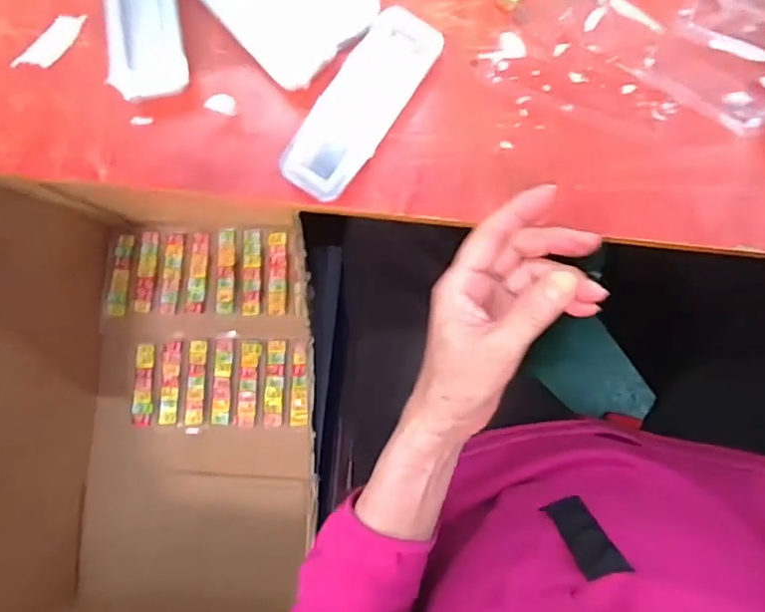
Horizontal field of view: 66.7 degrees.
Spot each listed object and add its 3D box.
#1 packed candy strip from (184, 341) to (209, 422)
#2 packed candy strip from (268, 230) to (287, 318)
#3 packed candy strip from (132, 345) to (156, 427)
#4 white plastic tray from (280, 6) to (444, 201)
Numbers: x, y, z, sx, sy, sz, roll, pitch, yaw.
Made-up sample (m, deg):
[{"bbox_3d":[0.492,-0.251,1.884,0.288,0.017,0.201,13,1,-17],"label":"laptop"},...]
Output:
[{"bbox_3d":[-0.267,0.108,0.834,0.028,0.008,0.117,2,85,5],"label":"packed candy strip"},{"bbox_3d":[-0.150,-0.047,0.833,0.028,0.005,0.119,-2,85,5],"label":"packed candy strip"},{"bbox_3d":[-0.345,0.115,0.840,0.033,0.011,0.114,0,85,5],"label":"packed candy strip"},{"bbox_3d":[-0.015,-0.141,0.409,0.051,0.016,0.142,33,89,7],"label":"white plastic tray"}]

